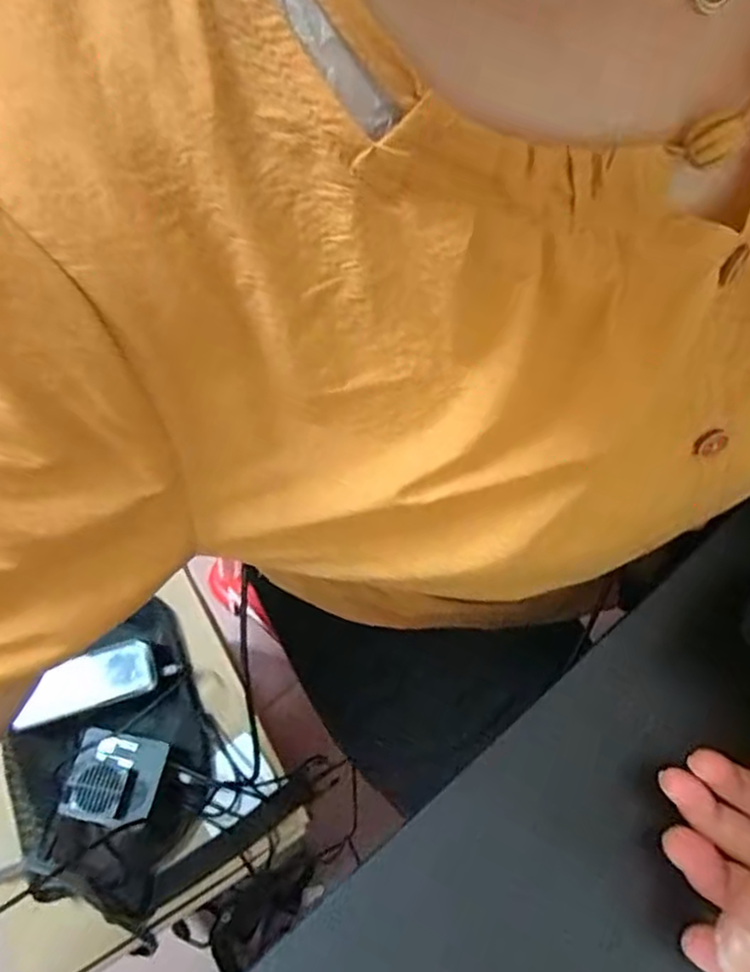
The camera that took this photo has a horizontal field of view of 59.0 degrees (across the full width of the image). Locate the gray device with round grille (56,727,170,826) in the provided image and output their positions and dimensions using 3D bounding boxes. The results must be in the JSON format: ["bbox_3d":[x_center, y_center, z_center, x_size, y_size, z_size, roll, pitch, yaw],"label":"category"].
[{"bbox_3d":[-0.228,0.257,0.582,0.075,0.026,0.072,13,47,-4],"label":"gray device with round grille"}]

